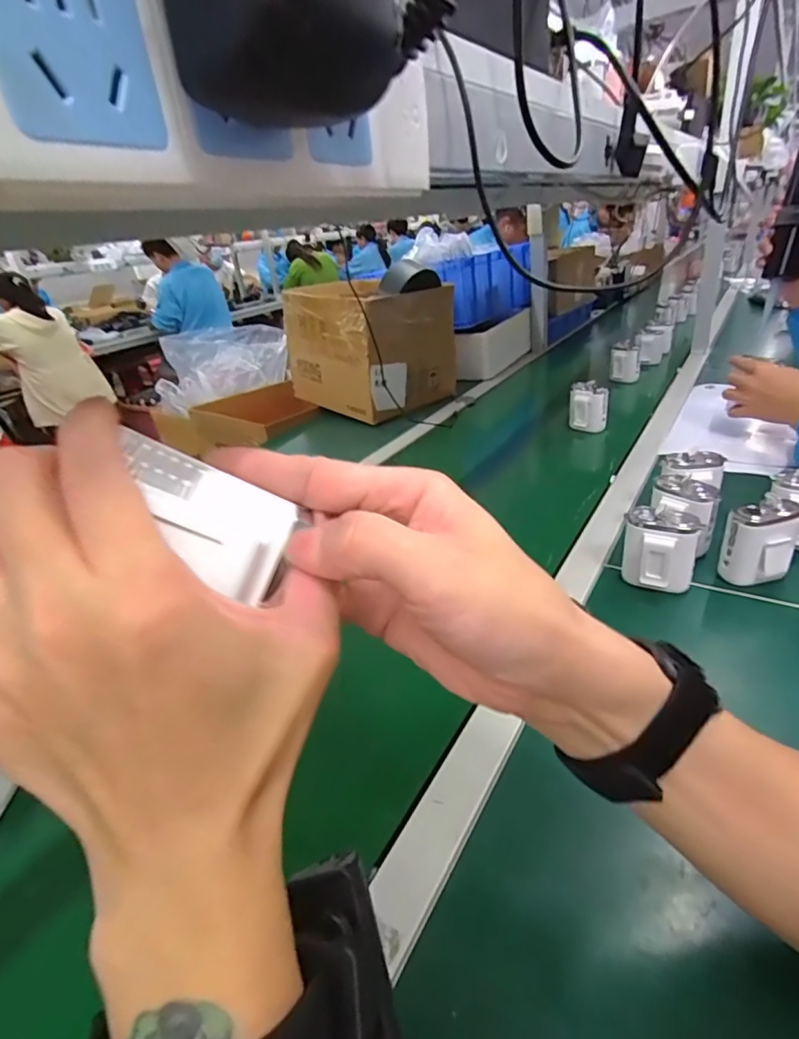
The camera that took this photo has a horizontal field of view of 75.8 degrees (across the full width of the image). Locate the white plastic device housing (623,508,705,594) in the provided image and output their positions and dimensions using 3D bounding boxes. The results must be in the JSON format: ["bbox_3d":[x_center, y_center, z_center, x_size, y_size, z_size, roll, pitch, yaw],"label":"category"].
[{"bbox_3d":[0.277,0.036,0.550,0.068,0.089,0.041,7,32,24],"label":"white plastic device housing"}]

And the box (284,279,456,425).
[{"bbox_3d":[-0.068,-0.423,1.272,0.276,0.267,0.360,-30,36,-34],"label":"box"}]

